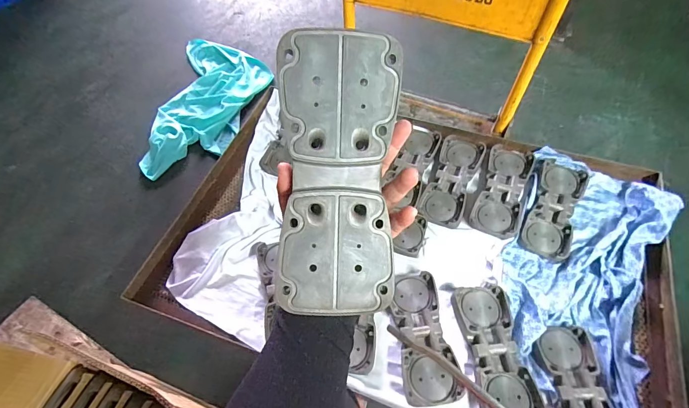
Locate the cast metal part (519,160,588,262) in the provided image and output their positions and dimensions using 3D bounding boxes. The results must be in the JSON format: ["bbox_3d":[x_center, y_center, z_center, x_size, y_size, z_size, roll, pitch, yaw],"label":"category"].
[{"bbox_3d":[0.483,0.009,0.825,0.103,0.032,0.243,23,63,17],"label":"cast metal part"}]

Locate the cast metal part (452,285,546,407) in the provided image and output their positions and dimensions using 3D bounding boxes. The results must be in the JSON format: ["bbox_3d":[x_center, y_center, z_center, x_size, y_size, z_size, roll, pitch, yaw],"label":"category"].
[{"bbox_3d":[0.273,0.271,0.662,0.111,0.046,0.237,-8,58,0],"label":"cast metal part"}]

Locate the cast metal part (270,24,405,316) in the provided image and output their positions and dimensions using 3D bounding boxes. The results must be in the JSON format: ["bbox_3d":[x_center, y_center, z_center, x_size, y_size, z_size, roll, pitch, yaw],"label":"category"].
[{"bbox_3d":[-0.005,-0.023,0.297,0.096,0.019,0.230,2,96,6],"label":"cast metal part"}]

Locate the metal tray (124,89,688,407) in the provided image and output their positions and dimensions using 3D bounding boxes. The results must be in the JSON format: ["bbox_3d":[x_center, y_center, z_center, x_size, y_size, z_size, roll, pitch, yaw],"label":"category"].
[{"bbox_3d":[0.135,0.056,0.806,1.025,0.064,0.693,16,61,14],"label":"metal tray"}]

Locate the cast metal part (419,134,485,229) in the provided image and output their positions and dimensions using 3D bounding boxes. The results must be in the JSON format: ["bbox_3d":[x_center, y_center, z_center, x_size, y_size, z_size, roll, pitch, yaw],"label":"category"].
[{"bbox_3d":[0.264,-0.060,0.877,0.105,0.035,0.241,19,62,15],"label":"cast metal part"}]

